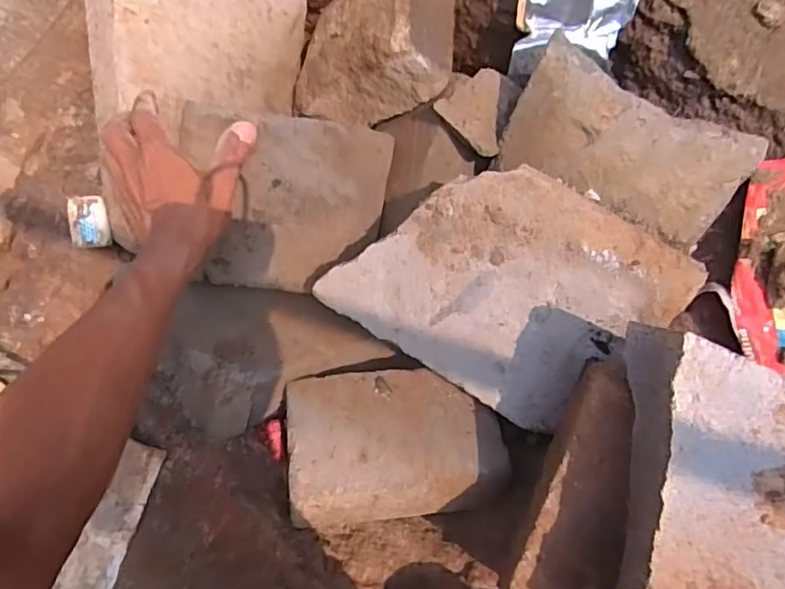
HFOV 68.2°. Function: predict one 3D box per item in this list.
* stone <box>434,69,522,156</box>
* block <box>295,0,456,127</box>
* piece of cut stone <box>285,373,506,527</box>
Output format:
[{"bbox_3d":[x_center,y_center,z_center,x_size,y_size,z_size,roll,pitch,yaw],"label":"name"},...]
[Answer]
[{"bbox_3d":[0.089,-0.177,0.548,0.068,0.015,0.069,45,91,9],"label":"stone"},{"bbox_3d":[-0.019,-0.262,0.569,0.155,0.101,0.143,2,85,8],"label":"block"},{"bbox_3d":[0.003,0.145,0.566,0.204,0.080,0.140,-5,51,-10],"label":"piece of cut stone"}]

